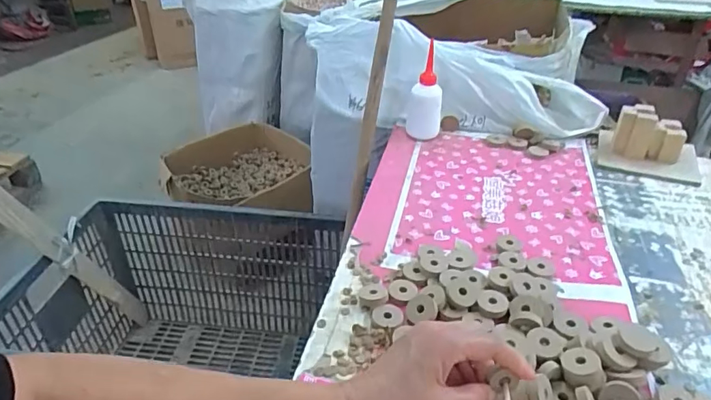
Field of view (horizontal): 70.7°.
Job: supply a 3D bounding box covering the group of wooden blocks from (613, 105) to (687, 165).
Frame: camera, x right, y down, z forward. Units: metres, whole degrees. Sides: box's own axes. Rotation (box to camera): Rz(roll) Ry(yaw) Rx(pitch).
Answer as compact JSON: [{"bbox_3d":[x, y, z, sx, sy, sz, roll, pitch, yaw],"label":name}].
[{"bbox_3d":[0.498,-0.108,0.850,0.105,0.084,0.046,12,38,15],"label":"group of wooden blocks"}]

